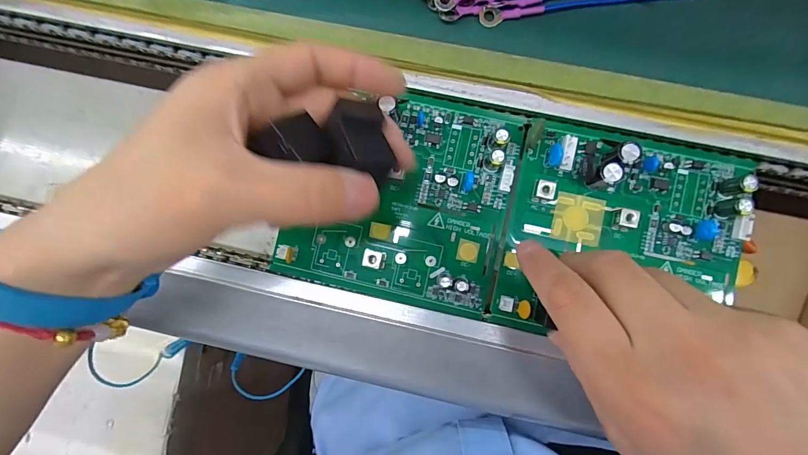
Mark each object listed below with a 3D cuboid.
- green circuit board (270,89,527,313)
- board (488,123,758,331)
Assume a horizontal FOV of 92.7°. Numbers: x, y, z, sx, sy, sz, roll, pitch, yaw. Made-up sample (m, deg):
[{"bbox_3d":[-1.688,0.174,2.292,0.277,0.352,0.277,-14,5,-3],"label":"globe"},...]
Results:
[{"bbox_3d":[-0.002,-0.021,0.225,0.125,0.016,0.120,13,87,4],"label":"green circuit board"},{"bbox_3d":[0.125,0.005,0.214,0.131,0.023,0.119,11,87,4],"label":"board"}]

